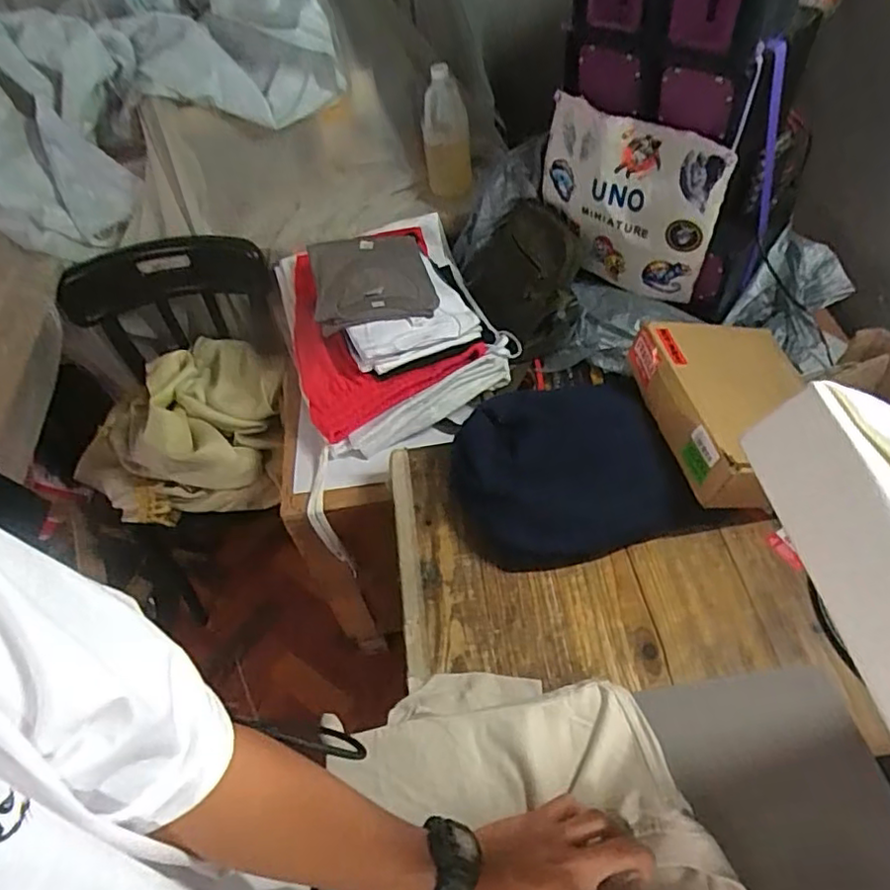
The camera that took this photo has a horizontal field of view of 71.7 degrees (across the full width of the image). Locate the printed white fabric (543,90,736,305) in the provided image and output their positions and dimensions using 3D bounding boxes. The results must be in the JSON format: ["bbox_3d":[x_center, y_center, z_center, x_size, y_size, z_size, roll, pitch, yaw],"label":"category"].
[{"bbox_3d":[0.266,-0.357,0.926,0.274,0.245,0.034,35,64,27],"label":"printed white fabric"}]

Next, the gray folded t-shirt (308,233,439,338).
[{"bbox_3d":[-0.129,-0.288,1.039,0.199,0.060,0.212,-14,53,-5],"label":"gray folded t-shirt"}]

